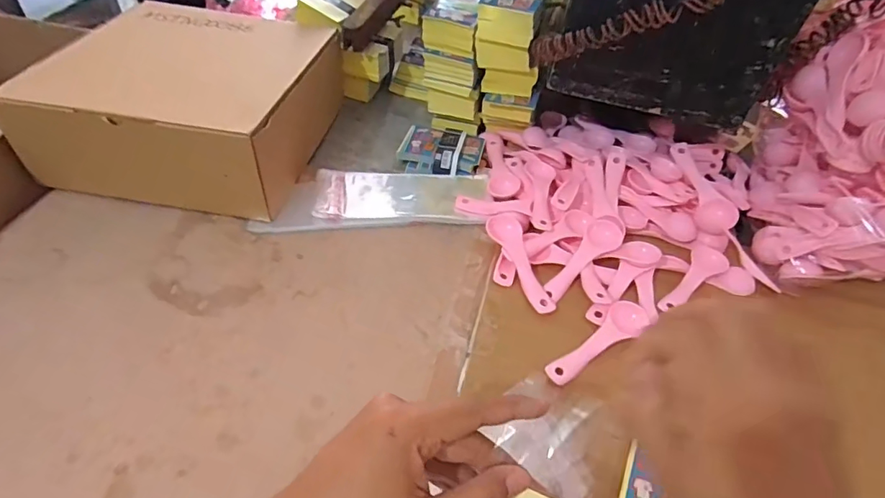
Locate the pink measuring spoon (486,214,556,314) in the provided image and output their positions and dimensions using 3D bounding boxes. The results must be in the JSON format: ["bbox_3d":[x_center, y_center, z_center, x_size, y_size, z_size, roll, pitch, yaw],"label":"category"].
[{"bbox_3d":[0.077,0.012,0.472,0.031,0.015,0.112,-15,51,-19],"label":"pink measuring spoon"}]

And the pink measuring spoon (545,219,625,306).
[{"bbox_3d":[0.140,0.010,0.476,0.034,0.018,0.111,32,55,20],"label":"pink measuring spoon"}]

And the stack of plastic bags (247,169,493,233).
[{"bbox_3d":[-0.068,-0.056,0.534,0.242,0.016,0.087,-2,48,-8],"label":"stack of plastic bags"}]

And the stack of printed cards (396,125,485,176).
[{"bbox_3d":[-0.003,-0.119,0.587,0.096,0.019,0.072,13,47,5],"label":"stack of printed cards"}]

